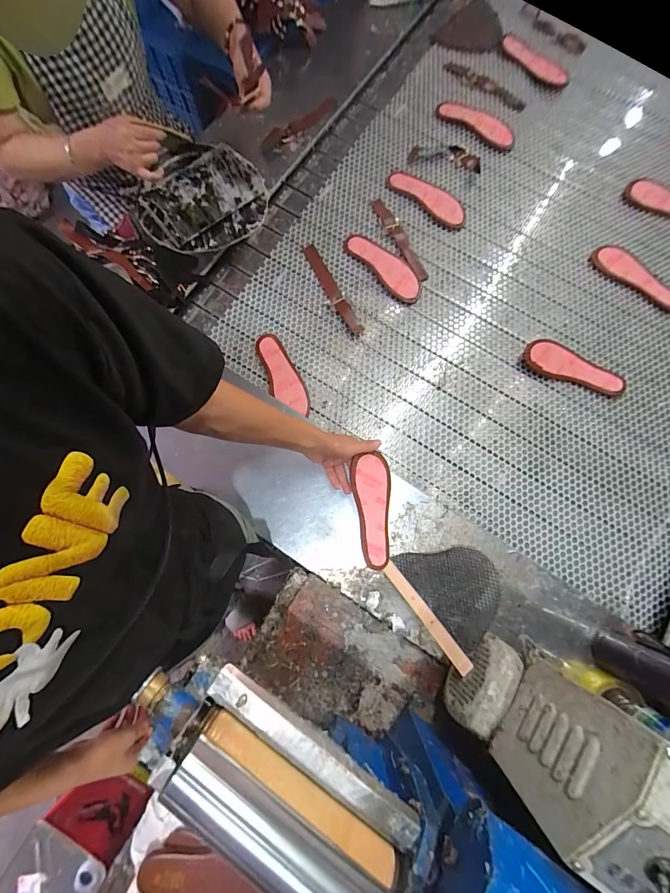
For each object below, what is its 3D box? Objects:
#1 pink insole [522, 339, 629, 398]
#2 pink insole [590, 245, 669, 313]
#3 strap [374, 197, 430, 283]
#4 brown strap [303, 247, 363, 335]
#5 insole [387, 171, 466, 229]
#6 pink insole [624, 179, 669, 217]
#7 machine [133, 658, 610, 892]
[{"bbox_3d":[0.528,-0.173,0.770,0.223,0.019,0.083,23,78,6],"label":"pink insole"},{"bbox_3d":[0.710,-0.396,0.824,0.224,0.007,0.085,42,80,10],"label":"pink insole"},{"bbox_3d":[0.153,-0.492,0.831,0.038,0.011,0.231,-26,77,-5],"label":"strap"},{"bbox_3d":[-0.006,-0.367,0.815,0.036,0.013,0.246,-26,77,-5],"label":"brown strap"},{"bbox_3d":[0.225,-0.601,0.851,0.204,0.032,0.081,41,80,10],"label":"insole"},{"bbox_3d":[0.816,-0.589,0.861,0.208,0.019,0.076,31,79,8],"label":"pink insole"},{"bbox_3d":[0.066,0.450,0.420,0.602,0.318,0.199,26,78,11],"label":"machine"}]

